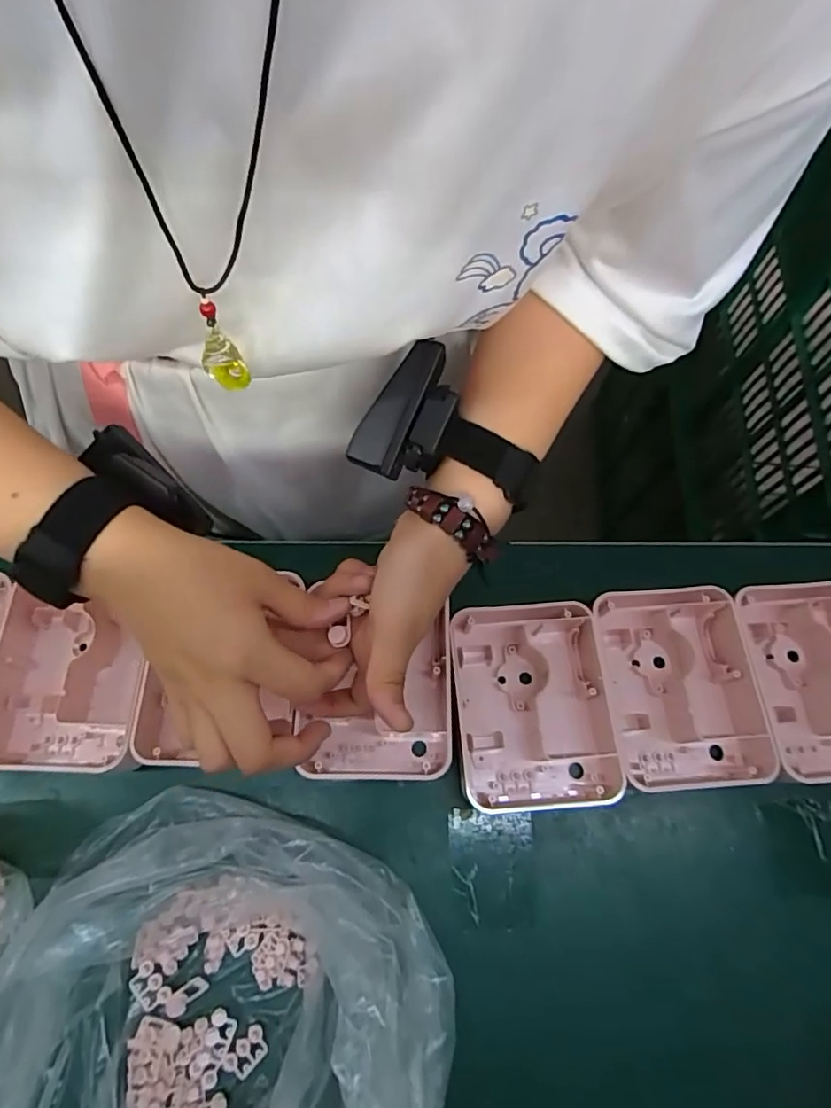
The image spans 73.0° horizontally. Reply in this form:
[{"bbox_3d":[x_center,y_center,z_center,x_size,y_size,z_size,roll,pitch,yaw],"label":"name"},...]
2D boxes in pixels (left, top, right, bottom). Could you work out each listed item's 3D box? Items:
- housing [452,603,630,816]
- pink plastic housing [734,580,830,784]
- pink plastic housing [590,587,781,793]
[{"bbox_3d":[0.075,0.099,0.377,0.103,0.037,0.133,-3,68,-3],"label":"housing"},{"bbox_3d":[0.275,0.085,0.390,0.095,0.042,0.132,-3,68,-3],"label":"pink plastic housing"},{"bbox_3d":[0.177,0.089,0.387,0.103,0.035,0.134,-4,68,-3],"label":"pink plastic housing"}]

